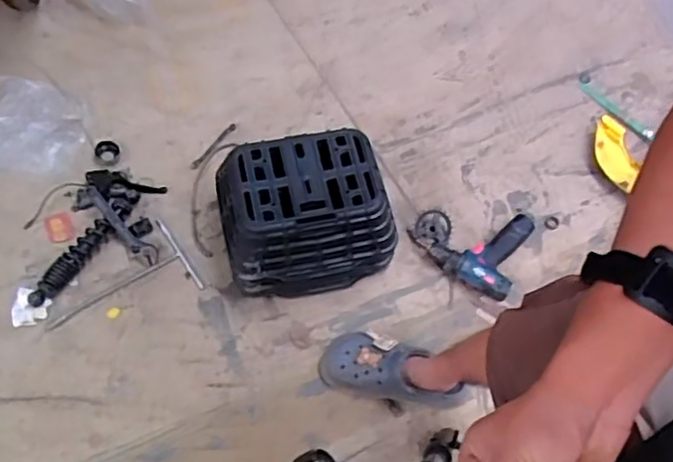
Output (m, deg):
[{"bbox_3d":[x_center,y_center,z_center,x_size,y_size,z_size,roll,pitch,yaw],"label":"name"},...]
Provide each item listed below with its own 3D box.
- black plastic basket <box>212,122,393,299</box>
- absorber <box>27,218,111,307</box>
[{"bbox_3d":[-0.057,-0.030,1.196,0.307,0.187,0.240,-10,66,-8],"label":"black plastic basket"},{"bbox_3d":[-0.519,0.060,1.229,0.045,0.045,0.207,33,67,11],"label":"absorber"}]

